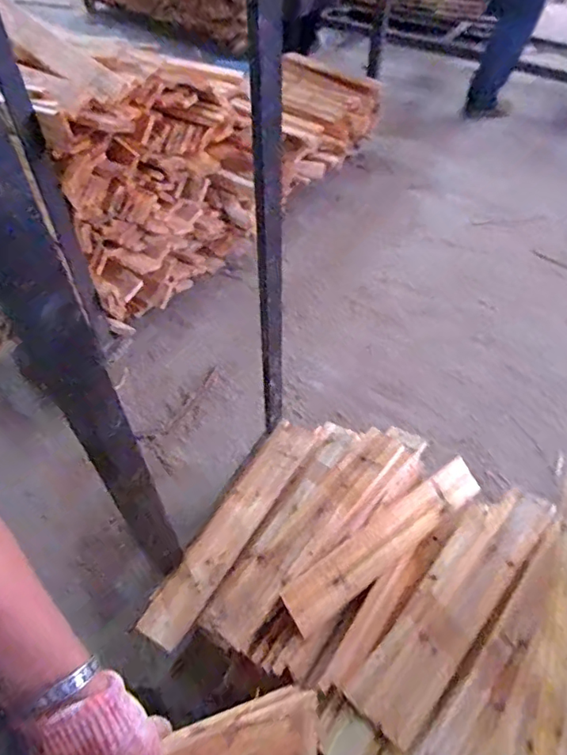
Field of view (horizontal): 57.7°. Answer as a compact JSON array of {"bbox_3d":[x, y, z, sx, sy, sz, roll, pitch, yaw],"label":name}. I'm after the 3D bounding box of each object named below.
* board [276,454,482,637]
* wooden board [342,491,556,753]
[{"bbox_3d":[0.211,0.317,1.017,0.502,0.022,0.089,-27,77,-29],"label":"board"},{"bbox_3d":[0.311,0.403,0.941,0.501,0.029,0.135,-40,33,-25],"label":"wooden board"}]

